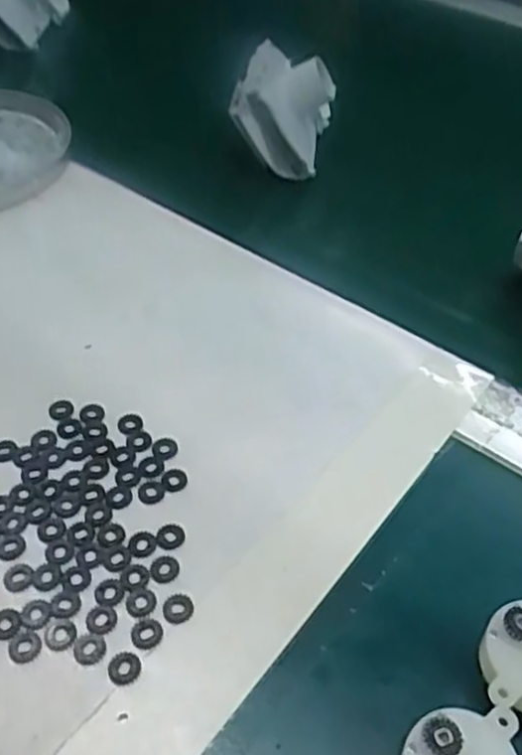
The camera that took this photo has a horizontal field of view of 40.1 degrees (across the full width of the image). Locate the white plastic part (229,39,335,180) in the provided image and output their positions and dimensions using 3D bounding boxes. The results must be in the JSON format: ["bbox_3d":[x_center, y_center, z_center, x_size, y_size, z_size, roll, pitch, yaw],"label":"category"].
[{"bbox_3d":[0.013,-0.169,0.458,0.054,0.061,0.082,9,47,8],"label":"white plastic part"}]

